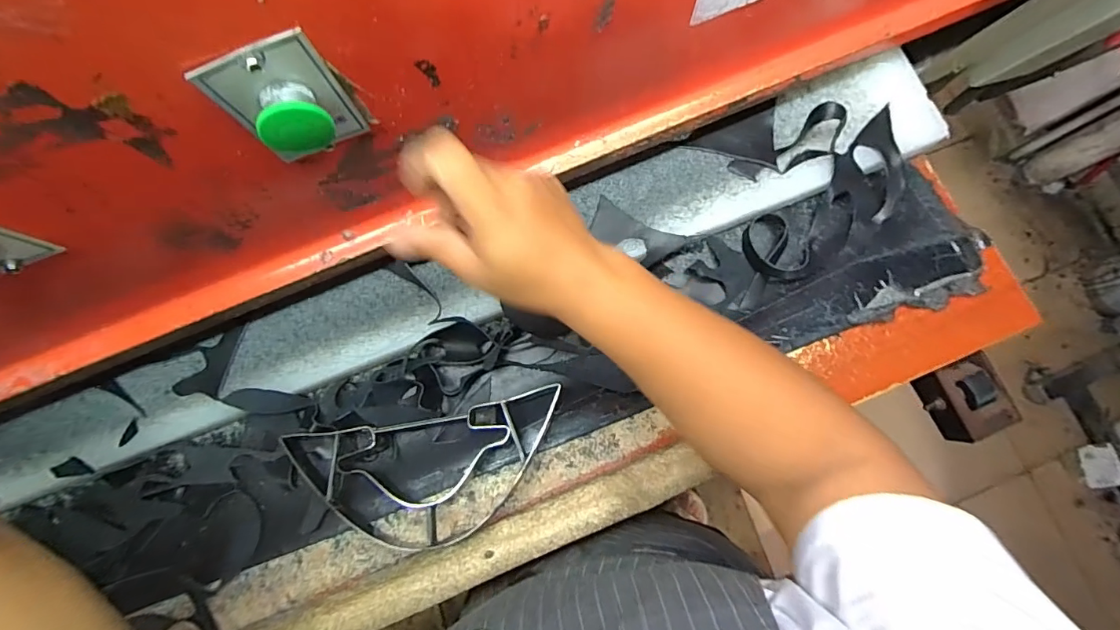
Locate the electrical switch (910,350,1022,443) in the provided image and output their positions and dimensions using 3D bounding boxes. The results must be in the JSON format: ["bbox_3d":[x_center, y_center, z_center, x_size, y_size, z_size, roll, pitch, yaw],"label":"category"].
[{"bbox_3d":[0.452,0.091,0.550,0.073,0.042,0.085,-26,80,-4],"label":"electrical switch"}]

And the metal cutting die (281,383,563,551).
[{"bbox_3d":[-0.122,0.154,0.468,0.268,0.034,0.124,-11,79,-1],"label":"metal cutting die"}]

